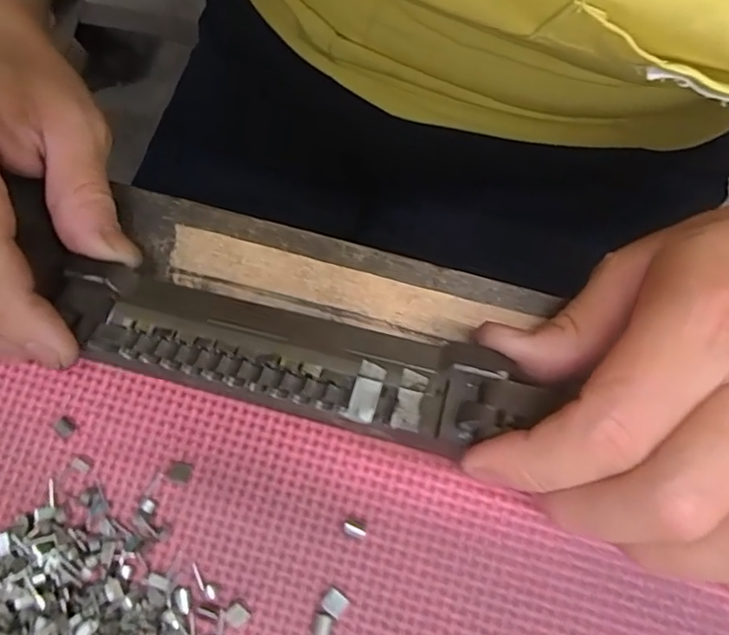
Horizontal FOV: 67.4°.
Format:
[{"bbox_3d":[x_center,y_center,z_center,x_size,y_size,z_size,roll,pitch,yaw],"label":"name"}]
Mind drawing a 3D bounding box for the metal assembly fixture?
[{"bbox_3d":[-0.030,0.011,0.174,0.170,0.013,0.033,14,74,8],"label":"metal assembly fixture"}]

